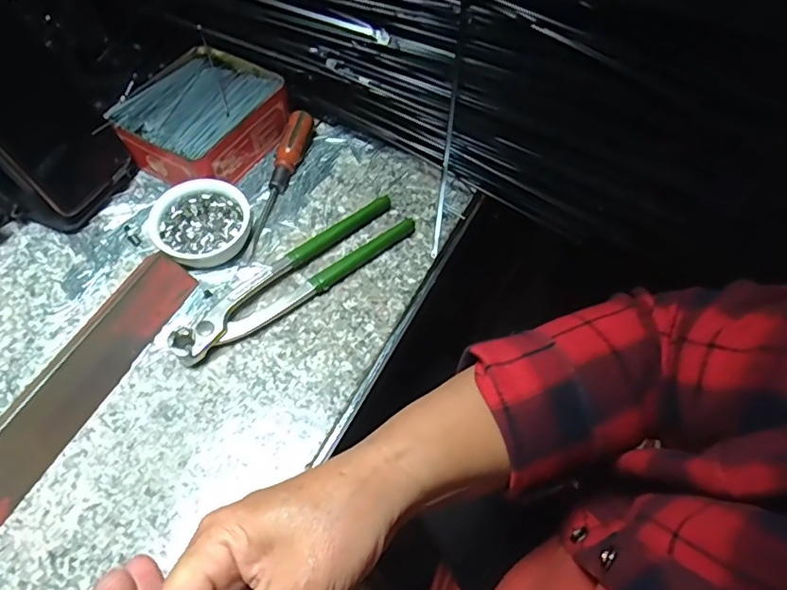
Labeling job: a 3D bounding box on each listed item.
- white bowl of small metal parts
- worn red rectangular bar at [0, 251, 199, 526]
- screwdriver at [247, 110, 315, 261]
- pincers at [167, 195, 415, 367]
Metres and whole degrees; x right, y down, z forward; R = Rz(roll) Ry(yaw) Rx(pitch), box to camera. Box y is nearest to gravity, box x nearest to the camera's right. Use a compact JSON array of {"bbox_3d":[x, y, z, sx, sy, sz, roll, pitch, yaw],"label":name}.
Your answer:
[{"bbox_3d":[-0.147,-0.054,0.416,0.070,0.031,0.067,1,58,-2],"label":"white bowl of small metal parts"},{"bbox_3d":[-0.214,0.076,0.332,0.031,0.028,0.255,23,60,12],"label":"worn red rectangular bar"},{"bbox_3d":[-0.093,-0.096,0.446,0.021,0.023,0.142,10,58,4],"label":"screwdriver"},{"bbox_3d":[-0.073,-0.017,0.399,0.196,0.016,0.048,-36,66,-21],"label":"pincers"}]

